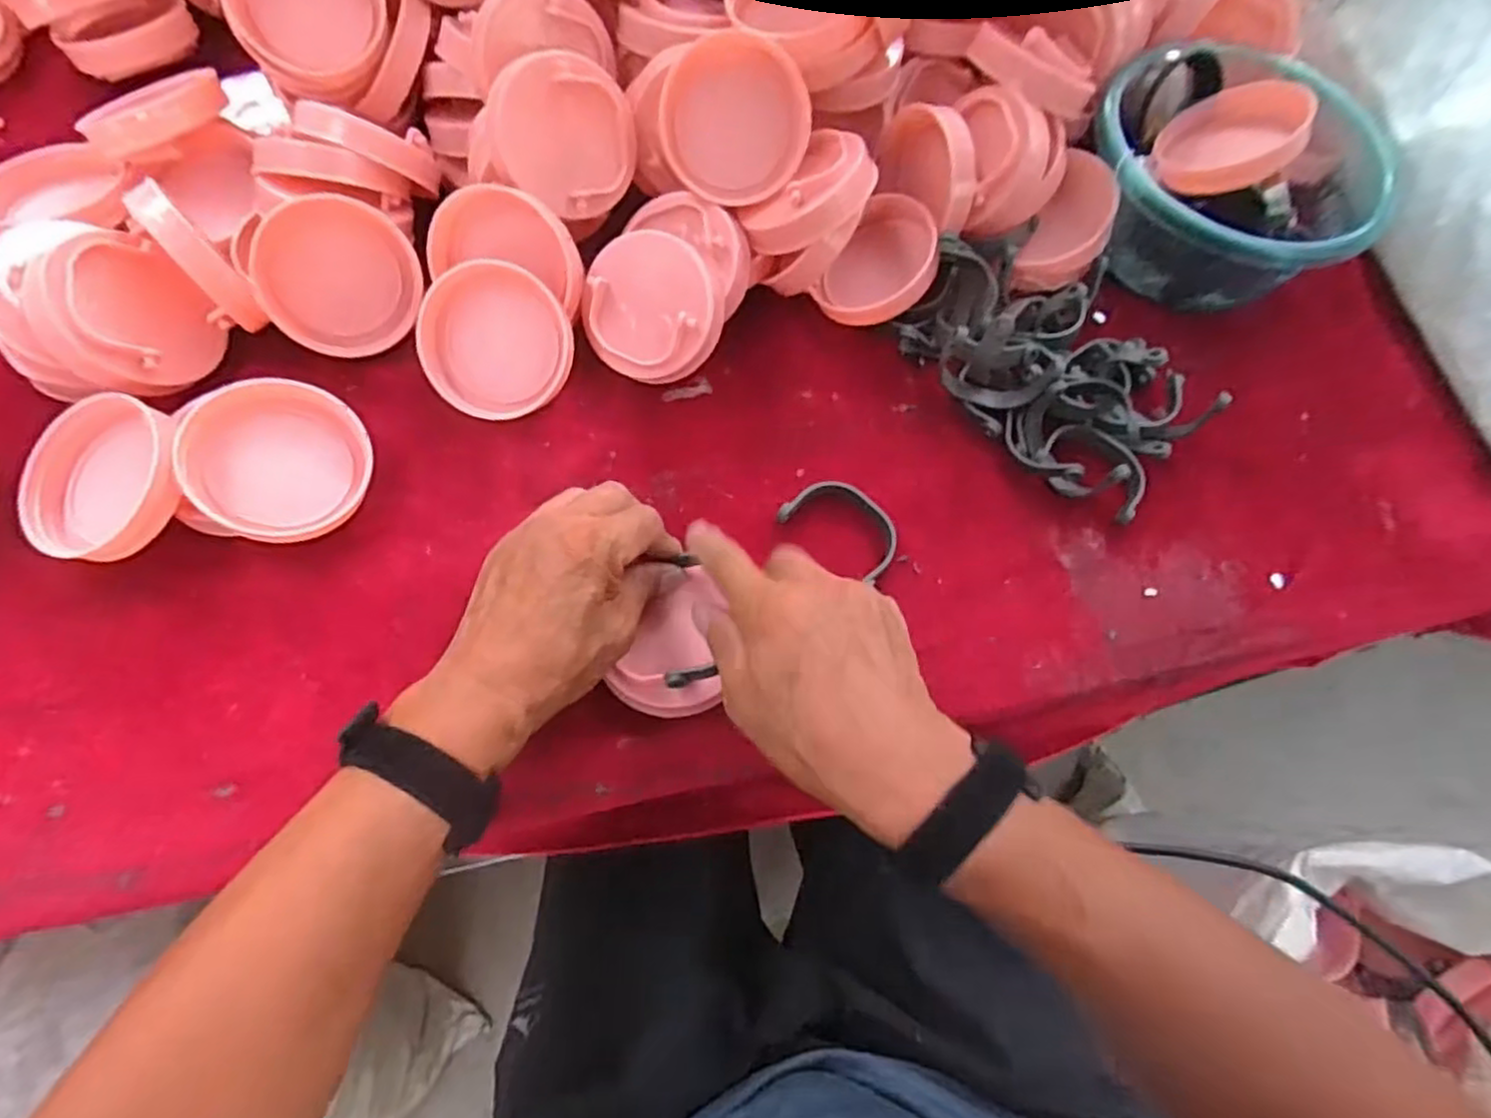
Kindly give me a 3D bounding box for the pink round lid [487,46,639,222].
[{"bbox_3d":[-0.113,-0.270,0.454,0.090,0.014,0.086,-12,118,-23],"label":"pink round lid"}]

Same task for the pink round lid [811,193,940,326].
[{"bbox_3d":[0.094,-0.209,0.506,0.080,0.022,0.092,44,103,33],"label":"pink round lid"}]

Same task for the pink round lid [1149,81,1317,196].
[{"bbox_3d":[0.353,-0.306,0.520,0.013,0.098,0.093,27,79,-38],"label":"pink round lid"}]

